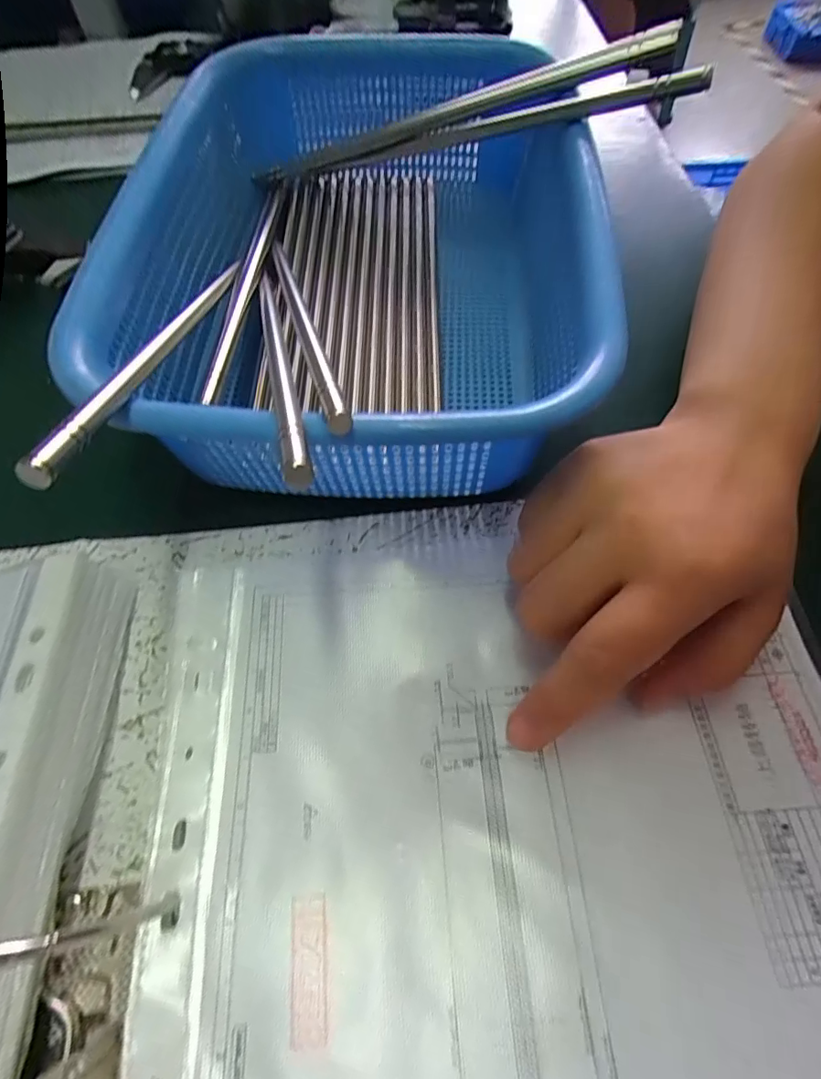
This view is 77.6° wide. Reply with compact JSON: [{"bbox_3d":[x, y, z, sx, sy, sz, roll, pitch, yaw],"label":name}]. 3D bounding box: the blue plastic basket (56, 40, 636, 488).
[{"bbox_3d":[-0.023,-0.141,0.252,0.200,0.081,0.269,8,62,5],"label":"blue plastic basket"}]

